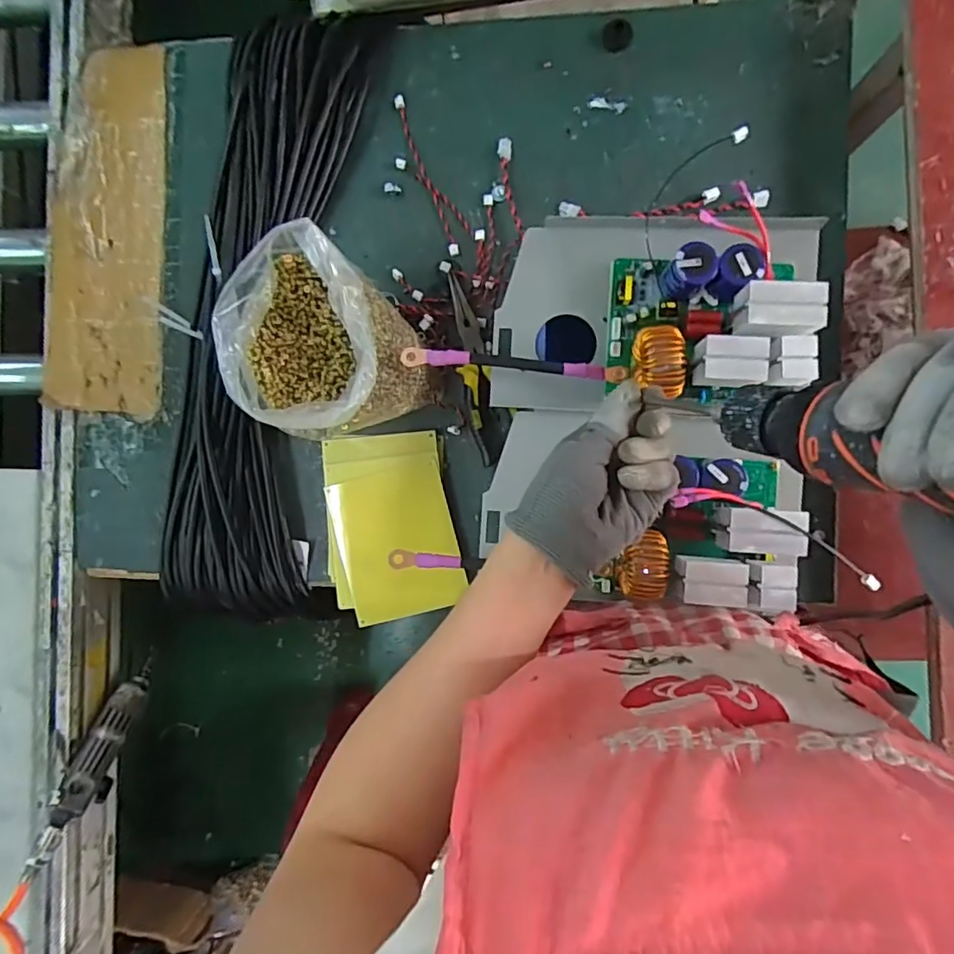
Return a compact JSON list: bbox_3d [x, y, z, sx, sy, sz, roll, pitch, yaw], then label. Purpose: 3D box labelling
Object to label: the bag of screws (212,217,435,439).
[{"bbox_3d":[-0.141,-0.117,0.542,0.165,0.142,0.144,45,94,3],"label":"bag of screws"}]

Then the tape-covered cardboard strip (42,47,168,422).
[{"bbox_3d":[-0.415,-0.272,0.643,0.126,0.033,0.395,0,90,5],"label":"tape-covered cardboard strip"}]

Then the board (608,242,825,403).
[{"bbox_3d":[0.185,-0.123,0.454,0.145,0.074,0.123,3,91,5],"label":"board"}]

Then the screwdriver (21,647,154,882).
[{"bbox_3d":[-0.440,0.324,0.667,0.046,0.044,0.244,6,47,5],"label":"screwdriver"}]

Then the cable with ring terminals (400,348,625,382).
[{"bbox_3d":[0.031,-0.096,0.496,0.193,0.013,0.015,6,91,5],"label":"cable with ring terminals"}]

